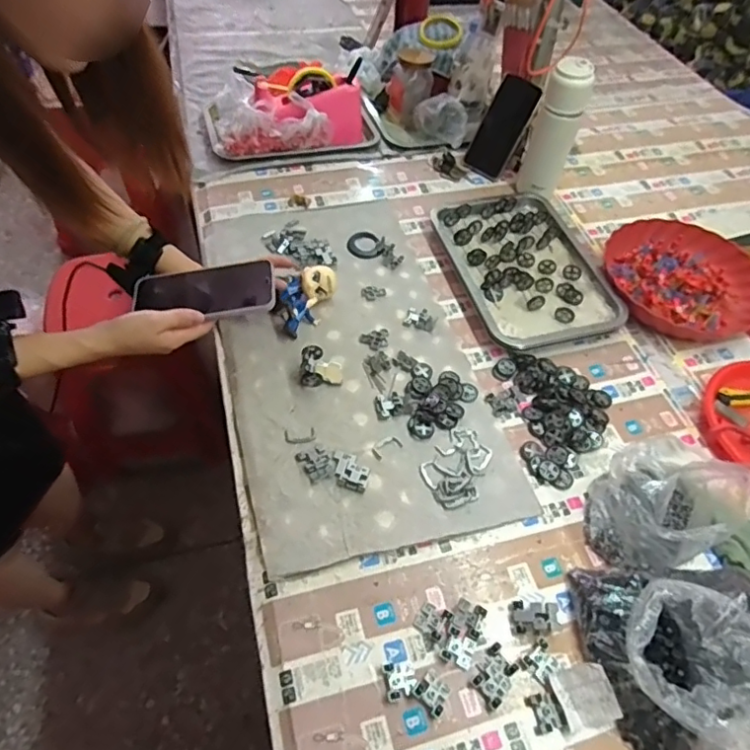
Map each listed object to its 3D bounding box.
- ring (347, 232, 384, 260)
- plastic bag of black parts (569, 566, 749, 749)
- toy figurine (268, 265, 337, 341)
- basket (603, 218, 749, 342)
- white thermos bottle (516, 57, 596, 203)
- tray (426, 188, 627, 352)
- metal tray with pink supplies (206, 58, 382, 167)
[{"bbox_3d":[-0.017,-0.209,0.901,0.054,0.004,0.063,-16,57,-16],"label":"ring"},{"bbox_3d":[0.300,0.271,0.523,0.187,0.073,0.185,5,54,-1],"label":"plastic bag of black parts"},{"bbox_3d":[-0.100,-0.109,0.786,0.058,0.039,0.108,24,55,12],"label":"toy figurine"},{"bbox_3d":[0.474,-0.155,0.865,0.221,0.039,0.231,2,54,-3],"label":"basket"},{"bbox_3d":[0.288,-0.386,0.910,0.069,0.219,0.060,20,54,11],"label":"white thermos bottle"},{"bbox_3d":[0.235,-0.175,0.871,0.208,0.030,0.310,-11,56,-13],"label":"tray"},{"bbox_3d":[-0.157,-0.496,1.032,0.302,0.104,0.189,-14,56,-15],"label":"metal tray with pink supplies"}]

